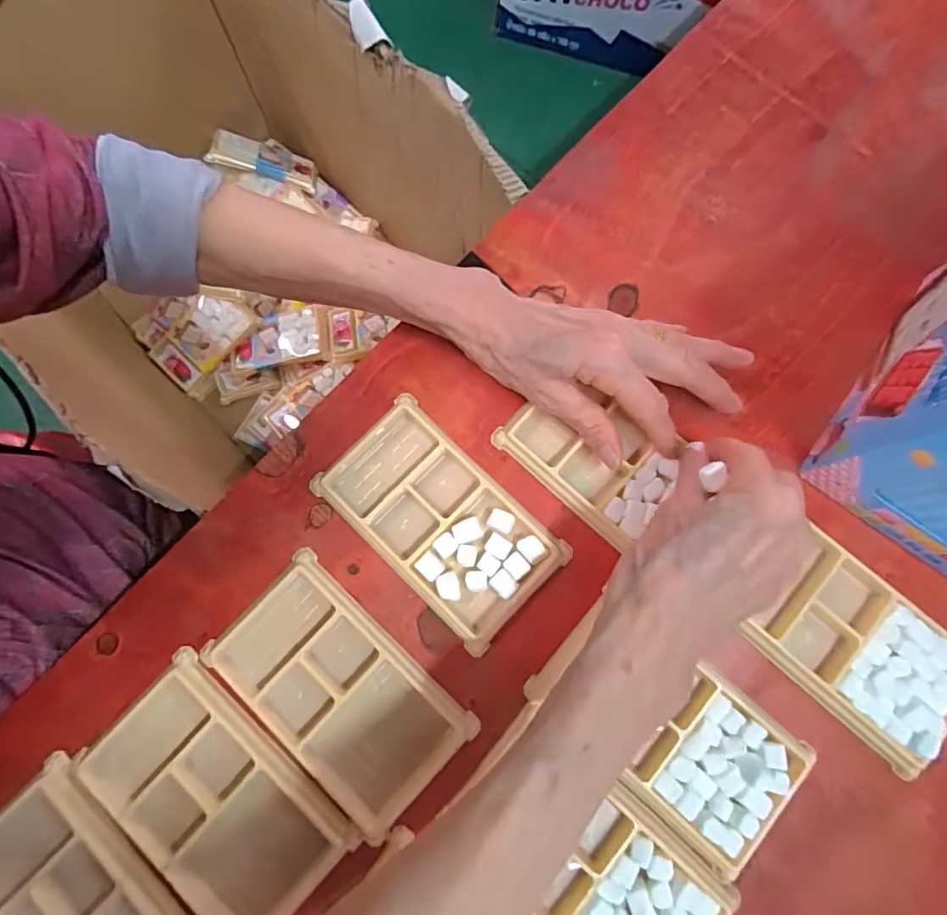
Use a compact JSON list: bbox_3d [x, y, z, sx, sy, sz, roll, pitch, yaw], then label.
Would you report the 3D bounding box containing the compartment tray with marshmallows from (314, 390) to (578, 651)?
[{"bbox_3d":[-0.021,0.036,0.297,0.136,0.013,0.078,42,80,8],"label":"compartment tray with marshmallows"}]

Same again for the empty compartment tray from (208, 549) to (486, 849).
[{"bbox_3d":[-0.074,0.127,0.278,0.136,0.012,0.081,41,80,8],"label":"empty compartment tray"}]

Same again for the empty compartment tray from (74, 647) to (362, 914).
[{"bbox_3d":[-0.132,0.177,0.265,0.133,0.011,0.074,42,80,8],"label":"empty compartment tray"}]

